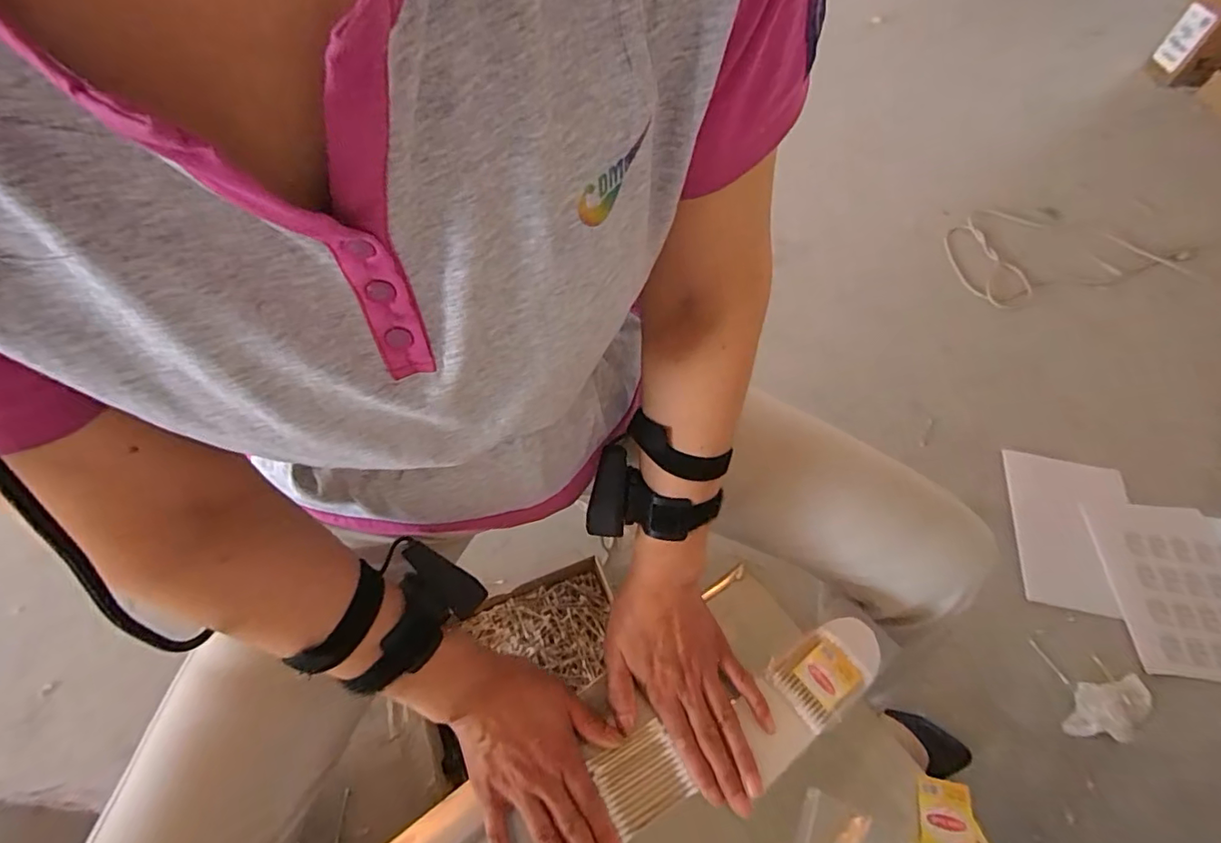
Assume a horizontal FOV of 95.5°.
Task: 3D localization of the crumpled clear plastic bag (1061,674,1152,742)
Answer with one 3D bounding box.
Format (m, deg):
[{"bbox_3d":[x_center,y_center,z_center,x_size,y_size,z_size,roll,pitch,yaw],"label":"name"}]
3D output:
[{"bbox_3d":[0.774,0.448,0.863,0.148,0.045,0.083,-6,60,-5],"label":"crumpled clear plastic bag"}]

